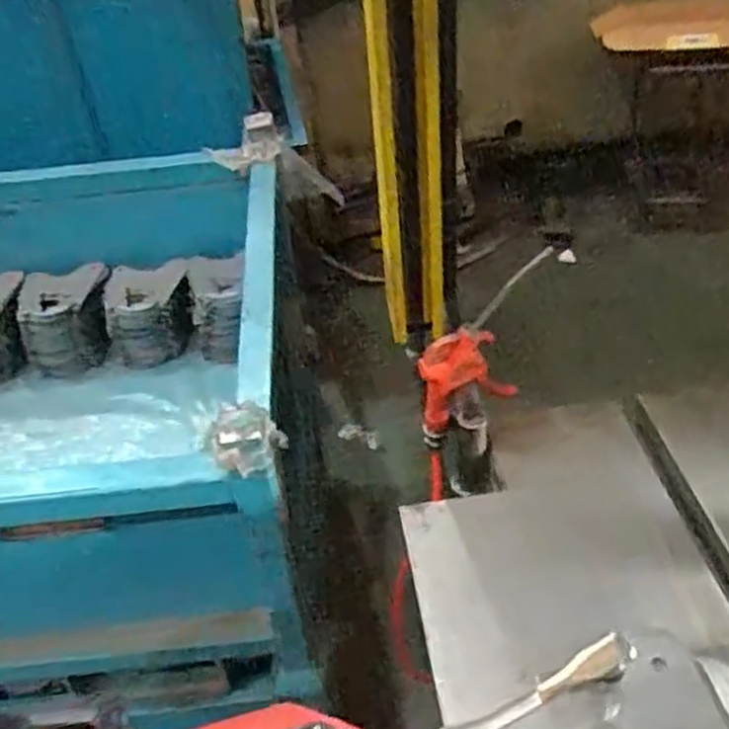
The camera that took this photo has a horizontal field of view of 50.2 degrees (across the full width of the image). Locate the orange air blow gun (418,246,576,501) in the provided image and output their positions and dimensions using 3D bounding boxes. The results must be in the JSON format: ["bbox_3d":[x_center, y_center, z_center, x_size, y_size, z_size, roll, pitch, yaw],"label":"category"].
[{"bbox_3d":[0.097,0.006,0.710,0.099,0.276,0.027,14,40,-10],"label":"orange air blow gun"}]

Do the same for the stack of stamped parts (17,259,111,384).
[{"bbox_3d":[-0.495,-0.067,1.321,0.139,0.149,0.137,-6,41,-2],"label":"stack of stamped parts"}]

